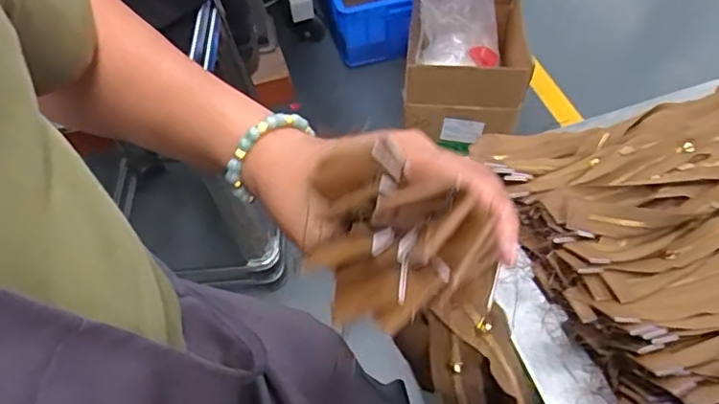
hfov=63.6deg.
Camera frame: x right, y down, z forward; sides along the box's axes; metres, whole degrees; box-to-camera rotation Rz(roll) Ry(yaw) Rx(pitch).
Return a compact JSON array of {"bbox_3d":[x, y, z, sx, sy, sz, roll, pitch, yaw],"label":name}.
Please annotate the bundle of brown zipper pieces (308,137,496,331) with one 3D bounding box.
[{"bbox_3d":[0.017,0.018,0.237,0.077,0.046,0.060,13,56,13],"label":"bundle of brown zipper pieces"}]

